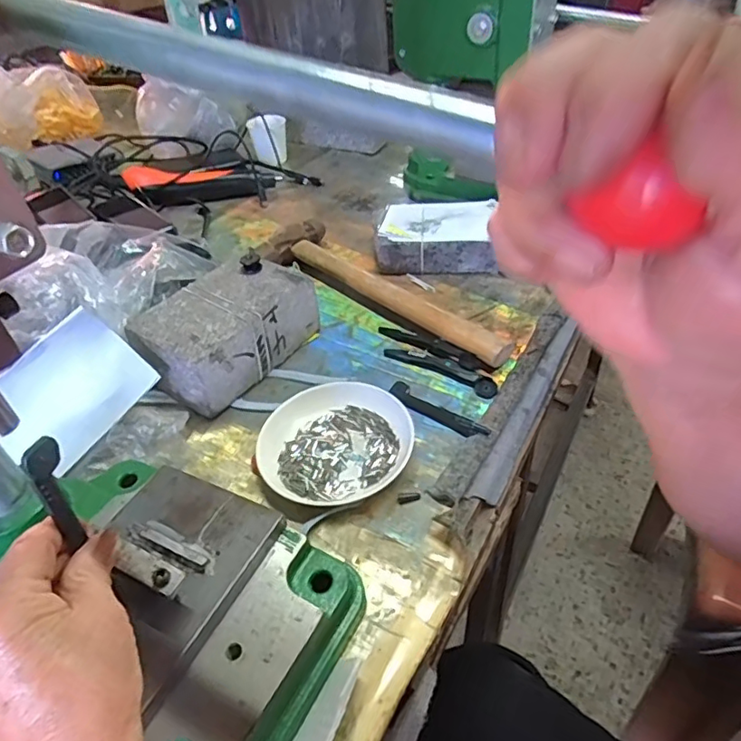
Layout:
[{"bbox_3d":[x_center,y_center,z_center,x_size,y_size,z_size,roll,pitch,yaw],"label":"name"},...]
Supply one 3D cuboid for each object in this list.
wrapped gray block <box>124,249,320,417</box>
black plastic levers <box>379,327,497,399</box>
[{"bbox_3d":[-0.134,-0.039,0.526,0.097,0.068,0.149,23,48,29],"label":"wrapped gray block"},{"bbox_3d":[0.060,-0.013,0.521,0.136,0.010,0.039,25,49,30],"label":"black plastic levers"}]

